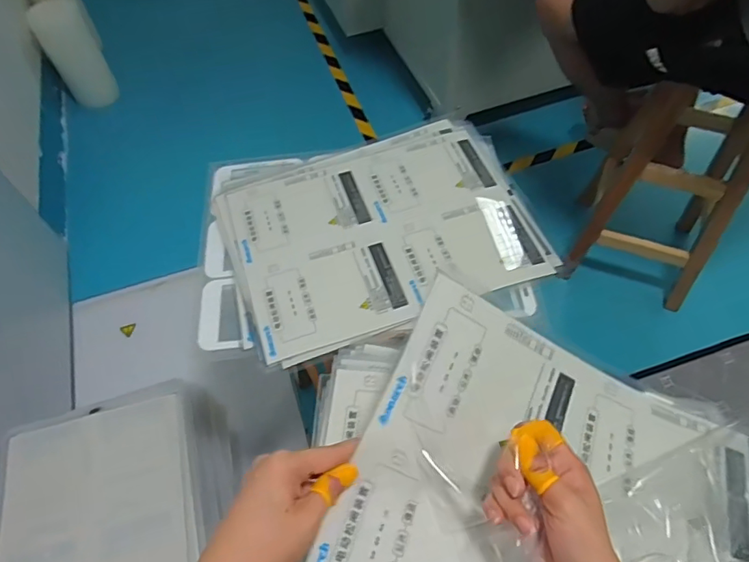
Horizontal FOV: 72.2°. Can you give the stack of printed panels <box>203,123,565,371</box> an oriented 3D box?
[{"bbox_3d":[-0.009,-0.070,0.693,0.436,0.022,0.335,-10,57,-4],"label":"stack of printed panels"}]

